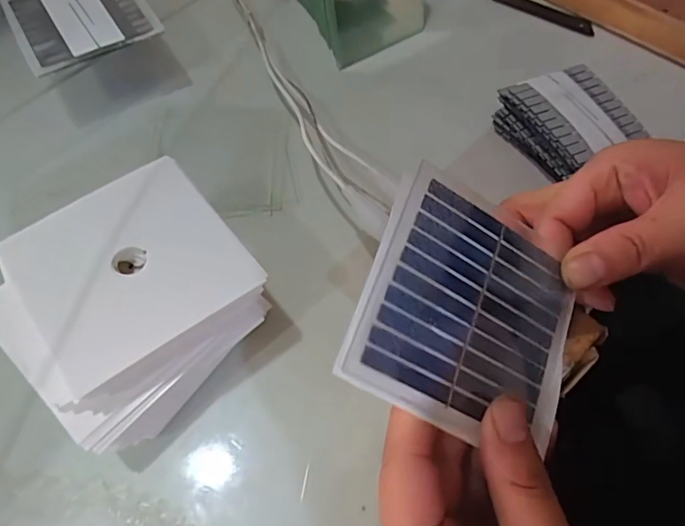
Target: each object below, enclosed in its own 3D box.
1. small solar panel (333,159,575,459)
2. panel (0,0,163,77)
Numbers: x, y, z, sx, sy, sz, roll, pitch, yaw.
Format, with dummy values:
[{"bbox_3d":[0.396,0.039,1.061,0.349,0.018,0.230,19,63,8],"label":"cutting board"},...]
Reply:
[{"bbox_3d":[0.052,0.019,0.198,0.095,0.004,0.089,29,70,-16],"label":"small solar panel"},{"bbox_3d":[-0.188,-0.178,0.359,0.089,0.006,0.089,-27,66,-16],"label":"panel"}]

